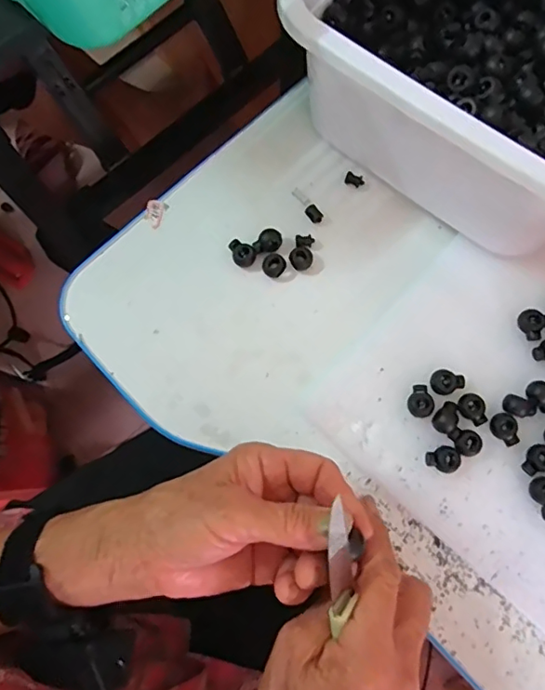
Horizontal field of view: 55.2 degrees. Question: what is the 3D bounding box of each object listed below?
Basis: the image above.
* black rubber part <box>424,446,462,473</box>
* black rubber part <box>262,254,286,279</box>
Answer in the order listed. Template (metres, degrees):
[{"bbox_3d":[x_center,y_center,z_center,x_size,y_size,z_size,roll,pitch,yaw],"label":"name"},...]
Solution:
[{"bbox_3d":[0.116,0.078,0.353,0.023,0.011,0.017,-1,77,0],"label":"black rubber part"},{"bbox_3d":[0.001,-0.061,0.398,0.017,0.005,0.016,0,77,0],"label":"black rubber part"}]

